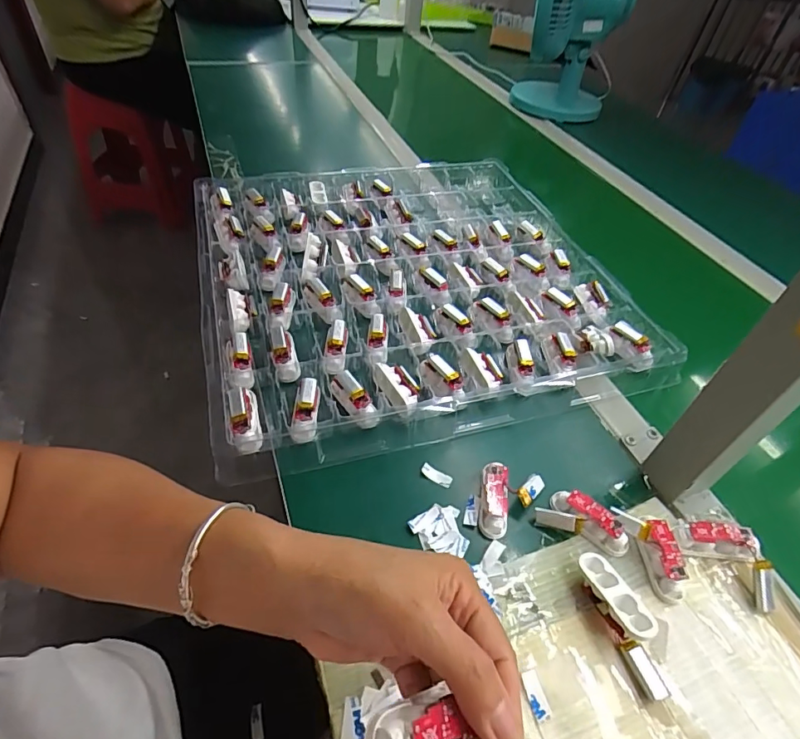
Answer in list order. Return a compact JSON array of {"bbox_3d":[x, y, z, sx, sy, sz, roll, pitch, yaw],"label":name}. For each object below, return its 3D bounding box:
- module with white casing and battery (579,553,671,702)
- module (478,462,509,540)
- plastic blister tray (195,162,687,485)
[{"bbox_3d":[0.151,0.165,0.312,0.019,0.031,0.088,-10,49,-17],"label":"module with white casing and battery"},{"bbox_3d":[0.074,0.102,0.373,0.020,0.020,0.056,8,48,1],"label":"module"},{"bbox_3d":[0.011,-0.119,0.565,0.456,0.037,0.452,-9,49,-15],"label":"plastic blister tray"}]

